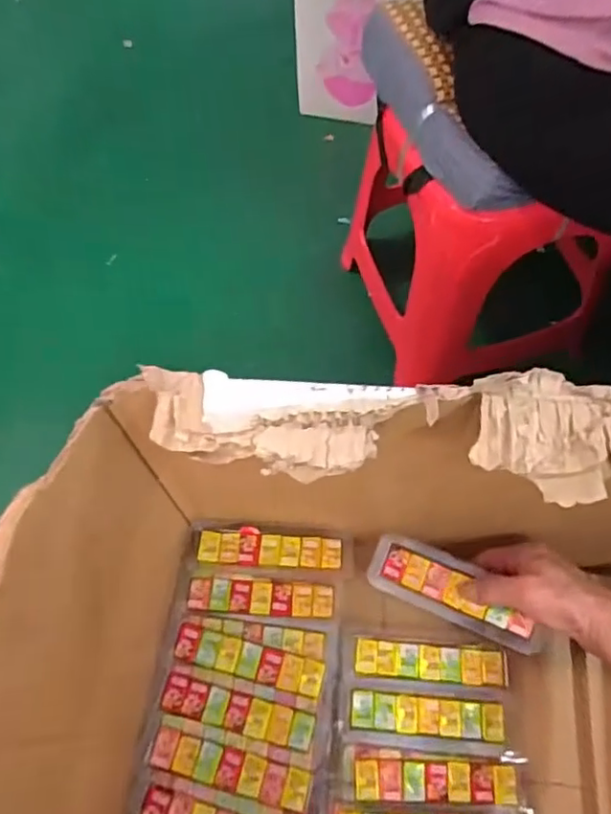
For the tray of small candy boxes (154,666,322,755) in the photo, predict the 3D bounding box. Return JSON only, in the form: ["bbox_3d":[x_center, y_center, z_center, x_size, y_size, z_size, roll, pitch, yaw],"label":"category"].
[{"bbox_3d":[-0.052,0.235,0.480,0.125,0.014,0.037,11,65,7],"label":"tray of small candy boxes"}]

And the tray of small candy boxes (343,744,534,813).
[{"bbox_3d":[0.097,0.277,0.458,0.133,0.014,0.038,1,64,2],"label":"tray of small candy boxes"}]

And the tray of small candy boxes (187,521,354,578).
[{"bbox_3d":[-0.029,0.123,0.528,0.137,0.024,0.041,3,64,3],"label":"tray of small candy boxes"}]

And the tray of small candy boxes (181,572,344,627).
[{"bbox_3d":[-0.037,0.159,0.516,0.131,0.023,0.040,2,64,3],"label":"tray of small candy boxes"}]

